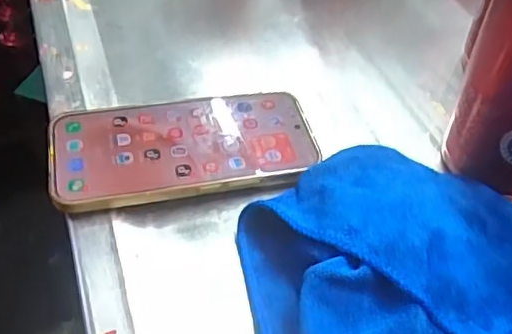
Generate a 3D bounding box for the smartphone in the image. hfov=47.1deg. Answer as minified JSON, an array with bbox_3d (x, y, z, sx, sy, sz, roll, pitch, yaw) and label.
[{"bbox_3d":[-0.043,-0.013,0.361,0.157,0.012,0.077,-9,49,-8],"label":"smartphone"}]

